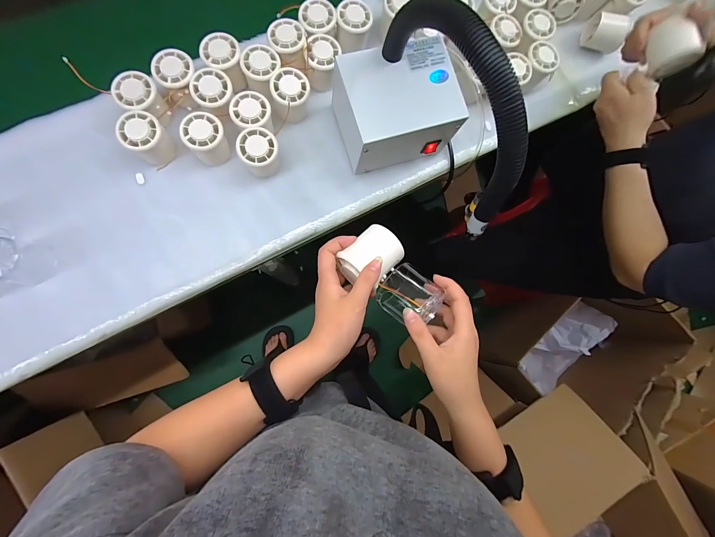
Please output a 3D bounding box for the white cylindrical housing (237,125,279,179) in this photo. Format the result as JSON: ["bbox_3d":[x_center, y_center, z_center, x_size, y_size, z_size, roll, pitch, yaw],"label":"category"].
[{"bbox_3d":[-0.145,-0.169,0.455,0.053,0.061,0.054,1,83,-6],"label":"white cylindrical housing"}]

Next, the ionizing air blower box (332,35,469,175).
[{"bbox_3d":[0.059,-0.244,0.462,0.165,0.112,0.133,-13,85,-8],"label":"ionizing air blower box"}]

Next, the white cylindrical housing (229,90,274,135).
[{"bbox_3d":[-0.156,-0.224,0.462,0.056,0.060,0.057,1,83,-6],"label":"white cylindrical housing"}]

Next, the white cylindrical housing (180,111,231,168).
[{"bbox_3d":[-0.219,-0.188,0.448,0.053,0.059,0.054,1,83,-6],"label":"white cylindrical housing"}]

